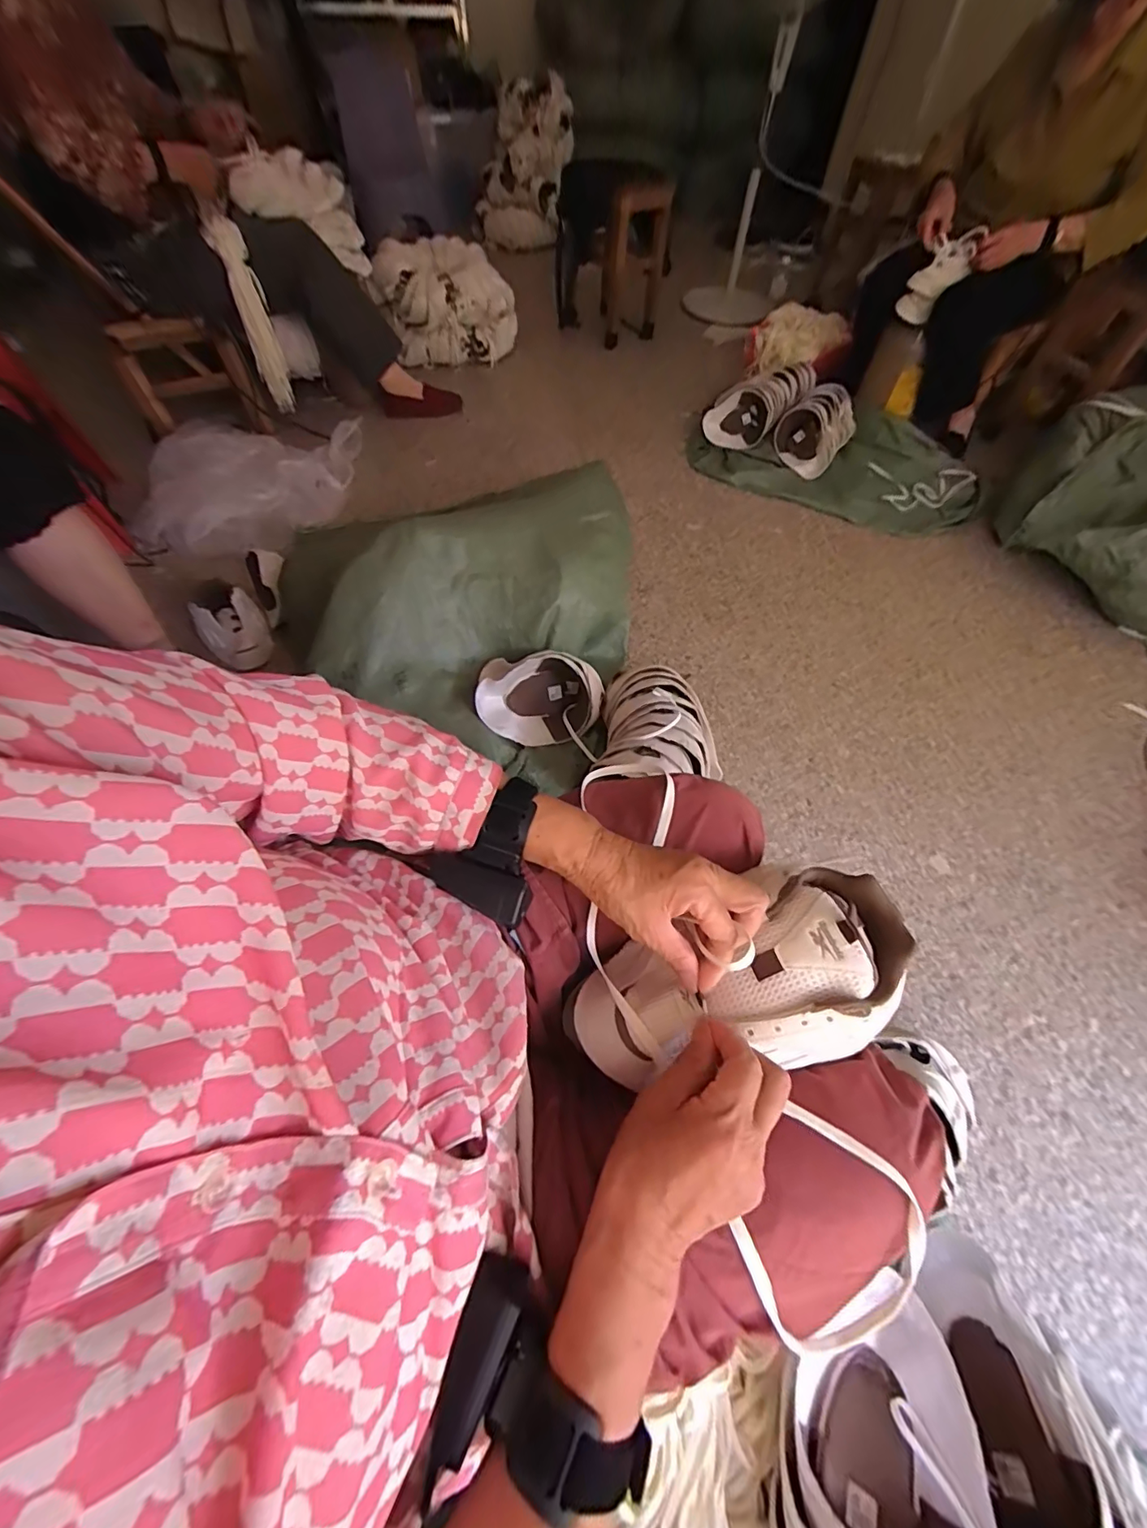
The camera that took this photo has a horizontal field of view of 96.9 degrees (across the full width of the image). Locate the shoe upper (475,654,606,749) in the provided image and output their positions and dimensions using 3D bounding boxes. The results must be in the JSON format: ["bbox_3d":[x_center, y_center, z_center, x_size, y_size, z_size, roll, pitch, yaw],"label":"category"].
[{"bbox_3d":[-0.060,-0.119,0.916,0.223,0.149,0.118,-11,59,-8],"label":"shoe upper"}]

